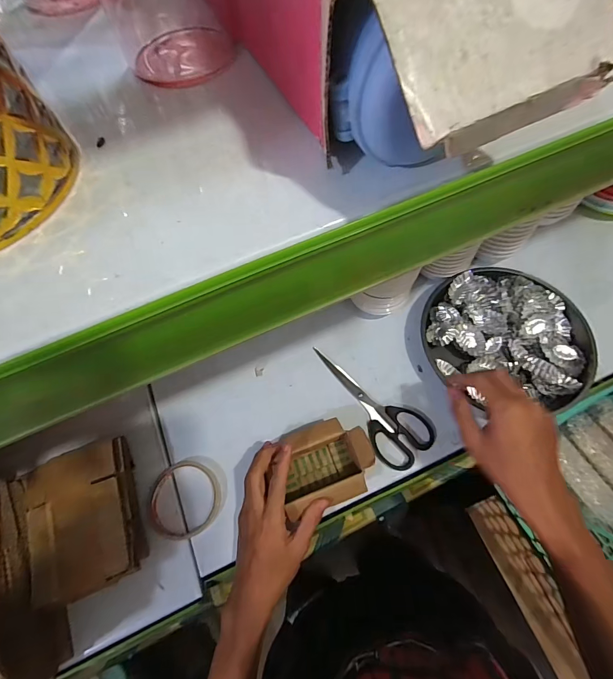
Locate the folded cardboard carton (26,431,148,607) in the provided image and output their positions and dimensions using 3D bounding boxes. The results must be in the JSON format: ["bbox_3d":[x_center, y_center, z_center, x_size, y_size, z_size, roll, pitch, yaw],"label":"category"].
[{"bbox_3d":[-0.243,0.204,0.403,0.103,0.064,0.144,-23,66,-7],"label":"folded cardboard carton"}]

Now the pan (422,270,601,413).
[{"bbox_3d":[0.267,-0.005,0.483,0.209,0.042,0.185,-1,65,3],"label":"pan"}]

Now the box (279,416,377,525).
[{"bbox_3d":[0.022,0.142,0.411,0.100,0.067,0.089,-13,65,-3],"label":"box"}]

